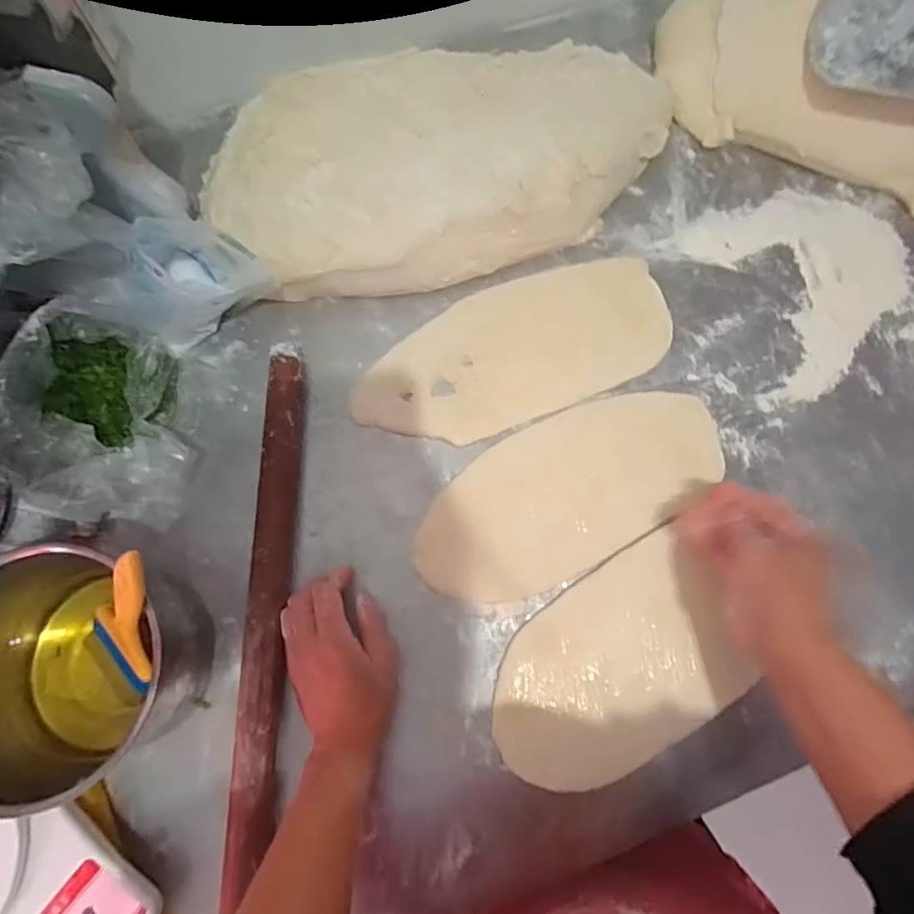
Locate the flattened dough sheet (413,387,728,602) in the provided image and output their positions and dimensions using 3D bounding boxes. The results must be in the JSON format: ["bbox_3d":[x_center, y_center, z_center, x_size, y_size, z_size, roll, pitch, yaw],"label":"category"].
[{"bbox_3d":[0.100,0.028,0.479,0.284,0.009,0.128,-30,77,-8],"label":"flattened dough sheet"}]

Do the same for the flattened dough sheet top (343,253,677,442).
[{"bbox_3d":[0.053,-0.100,0.507,0.302,0.014,0.131,-22,76,-6],"label":"flattened dough sheet top"}]

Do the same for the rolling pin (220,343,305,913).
[{"bbox_3d":[-0.152,0.108,0.440,0.031,0.029,0.419,0,74,0],"label":"rolling pin"}]

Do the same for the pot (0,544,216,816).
[{"bbox_3d":[-0.265,0.154,0.384,0.148,0.116,0.136,0,75,0],"label":"pot"}]

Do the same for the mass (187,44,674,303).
[{"bbox_3d":[-0.009,-0.290,0.527,0.432,0.070,0.228,-21,76,-6],"label":"mass"}]

